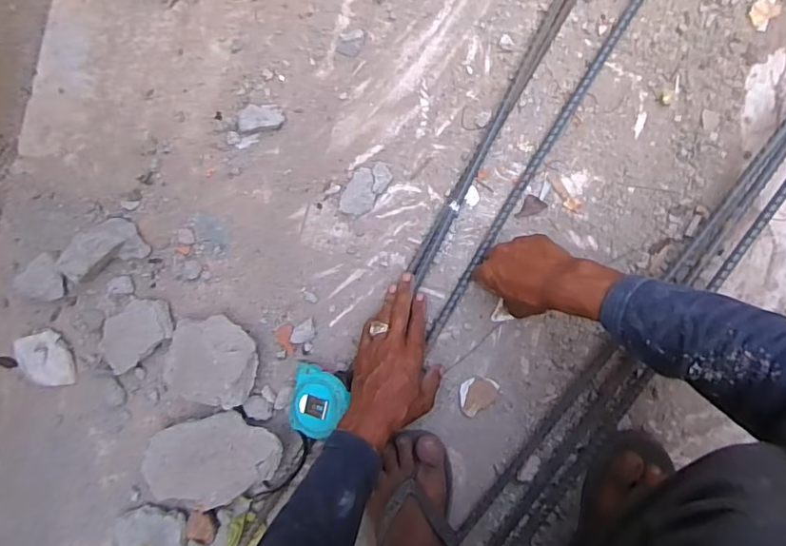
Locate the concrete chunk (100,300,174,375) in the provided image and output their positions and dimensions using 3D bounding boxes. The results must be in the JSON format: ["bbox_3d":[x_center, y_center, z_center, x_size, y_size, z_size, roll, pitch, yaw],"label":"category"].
[{"bbox_3d":[-0.323,0.074,0.664,0.099,0.044,0.071,-32,89,8],"label":"concrete chunk"}]

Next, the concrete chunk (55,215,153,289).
[{"bbox_3d":[-0.370,-0.027,0.657,0.115,0.056,0.061,-23,90,8],"label":"concrete chunk"}]

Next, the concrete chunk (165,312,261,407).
[{"bbox_3d":[-0.219,0.106,0.646,0.118,0.060,0.108,7,94,7],"label":"concrete chunk"}]

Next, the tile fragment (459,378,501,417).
[{"bbox_3d":[0.100,0.144,0.636,0.050,0.011,0.037,-39,88,7],"label":"tile fragment"}]

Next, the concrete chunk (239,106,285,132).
[{"bbox_3d":[-0.158,-0.184,0.636,0.055,0.028,0.028,-1,93,7],"label":"concrete chunk"}]

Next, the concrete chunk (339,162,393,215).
[{"bbox_3d":[-0.033,-0.101,0.633,0.040,0.018,0.072,30,96,5],"label":"concrete chunk"}]

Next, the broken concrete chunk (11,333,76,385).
[{"bbox_3d":[-0.452,0.113,0.696,0.070,0.011,0.071,-5,104,-4],"label":"broken concrete chunk"}]

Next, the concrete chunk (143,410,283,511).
[{"bbox_3d":[-0.212,0.222,0.651,0.162,0.065,0.095,-17,91,8],"label":"concrete chunk"}]

